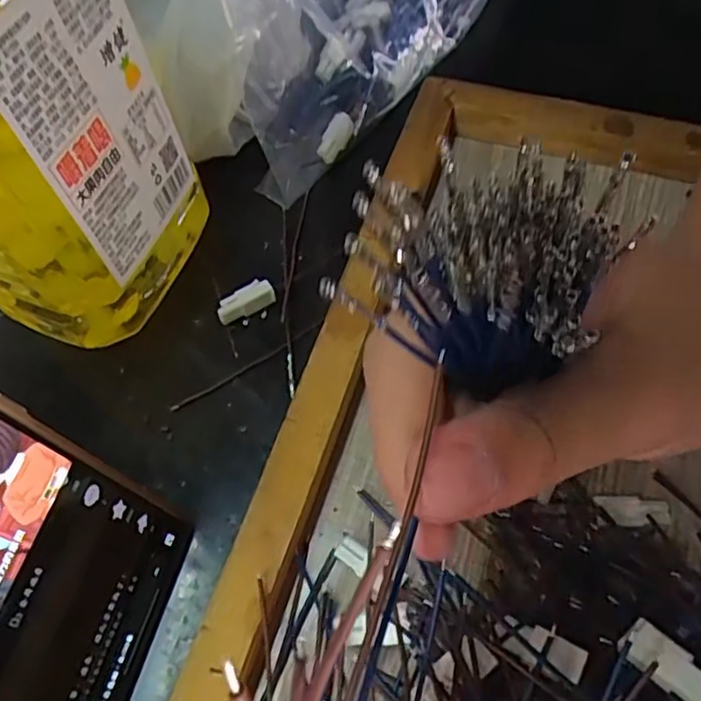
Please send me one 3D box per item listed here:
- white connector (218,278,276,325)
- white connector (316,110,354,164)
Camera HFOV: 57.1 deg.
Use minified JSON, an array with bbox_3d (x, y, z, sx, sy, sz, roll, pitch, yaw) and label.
[{"bbox_3d":[-0.046,-0.022,0.283,0.025,0.010,0.011,-25,63,-9],"label":"white connector"},{"bbox_3d":[-0.008,-0.107,0.326,0.013,0.005,0.028,20,79,14],"label":"white connector"}]

